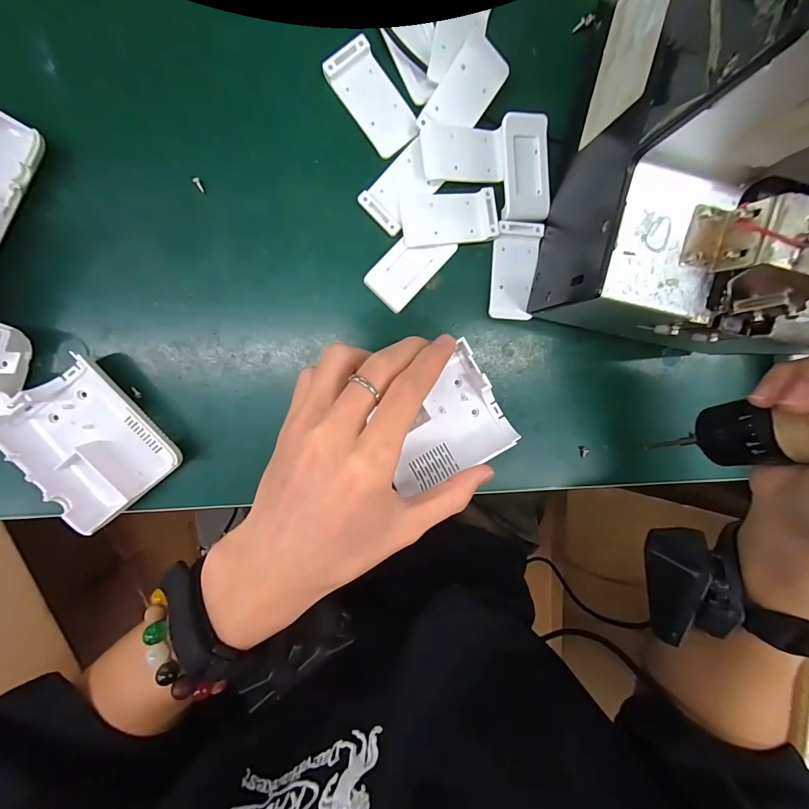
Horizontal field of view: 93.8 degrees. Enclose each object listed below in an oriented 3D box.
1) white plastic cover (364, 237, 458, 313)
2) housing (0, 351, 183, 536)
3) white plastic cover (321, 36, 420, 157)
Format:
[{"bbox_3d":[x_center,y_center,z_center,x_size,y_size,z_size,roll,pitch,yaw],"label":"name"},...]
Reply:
[{"bbox_3d":[0.003,-0.082,0.223,0.028,0.004,0.051,43,92,-6],"label":"white plastic cover"},{"bbox_3d":[-0.175,0.021,0.214,0.066,0.022,0.079,-41,96,1],"label":"housing"},{"bbox_3d":[-0.017,-0.170,0.210,0.028,0.006,0.055,-39,96,1],"label":"white plastic cover"}]

